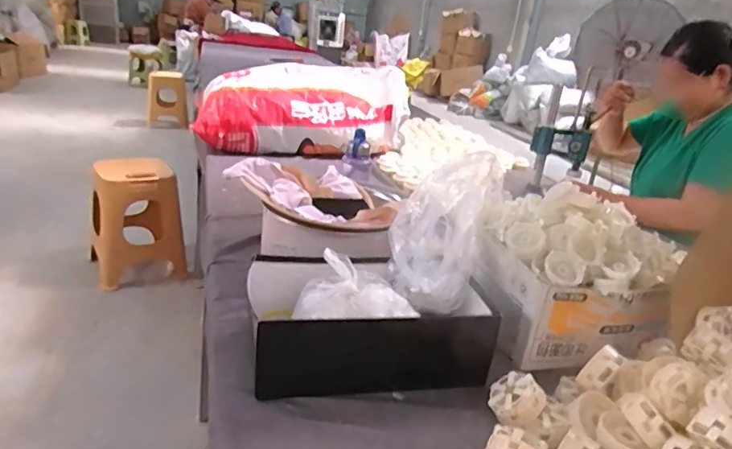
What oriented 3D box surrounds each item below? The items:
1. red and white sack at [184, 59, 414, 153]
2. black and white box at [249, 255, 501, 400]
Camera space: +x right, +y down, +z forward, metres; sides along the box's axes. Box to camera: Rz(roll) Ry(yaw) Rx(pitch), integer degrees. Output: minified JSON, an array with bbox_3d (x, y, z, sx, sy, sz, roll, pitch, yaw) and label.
[{"bbox_3d":[-0.228,-0.432,1.924,0.754,0.259,0.360,-2,24,-19],"label":"red and white sack"},{"bbox_3d":[-0.002,0.143,0.767,0.324,0.109,0.183,0,23,-15],"label":"black and white box"}]

